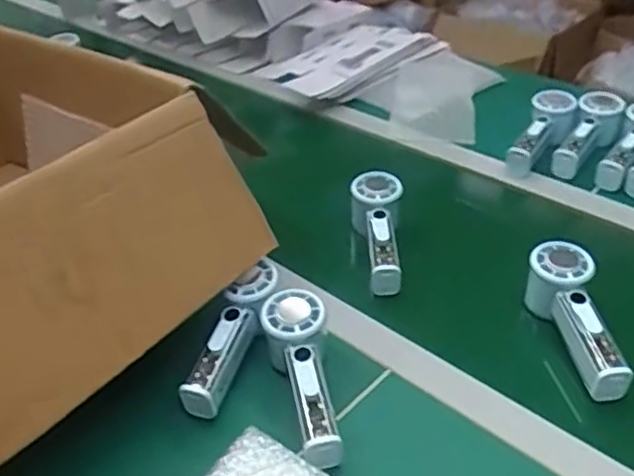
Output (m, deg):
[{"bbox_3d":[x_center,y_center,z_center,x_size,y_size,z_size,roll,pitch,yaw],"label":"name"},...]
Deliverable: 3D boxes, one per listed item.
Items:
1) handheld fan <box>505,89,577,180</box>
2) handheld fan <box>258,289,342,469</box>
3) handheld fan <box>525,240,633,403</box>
[{"bbox_3d":[0.289,-0.141,0.850,0.050,0.034,0.142,25,66,32],"label":"handheld fan"},{"bbox_3d":[-0.010,0.119,0.553,0.052,0.056,0.156,-9,50,-9],"label":"handheld fan"},{"bbox_3d":[0.241,0.078,0.593,0.055,0.054,0.153,-6,49,-5],"label":"handheld fan"}]

